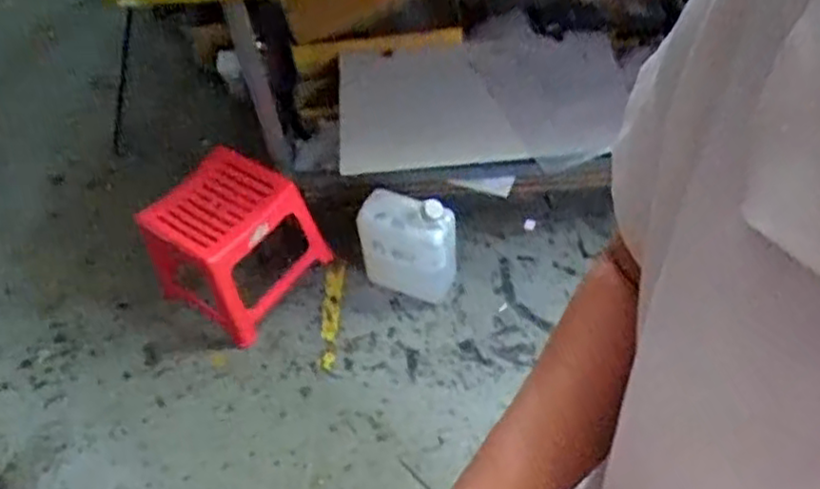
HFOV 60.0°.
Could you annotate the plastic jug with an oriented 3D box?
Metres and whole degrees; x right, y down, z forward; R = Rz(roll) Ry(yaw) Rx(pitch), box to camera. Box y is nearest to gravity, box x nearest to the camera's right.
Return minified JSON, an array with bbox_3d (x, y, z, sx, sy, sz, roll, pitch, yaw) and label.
[{"bbox_3d":[-0.004,0.008,1.539,0.201,0.235,0.112,13,54,15],"label":"plastic jug"}]

